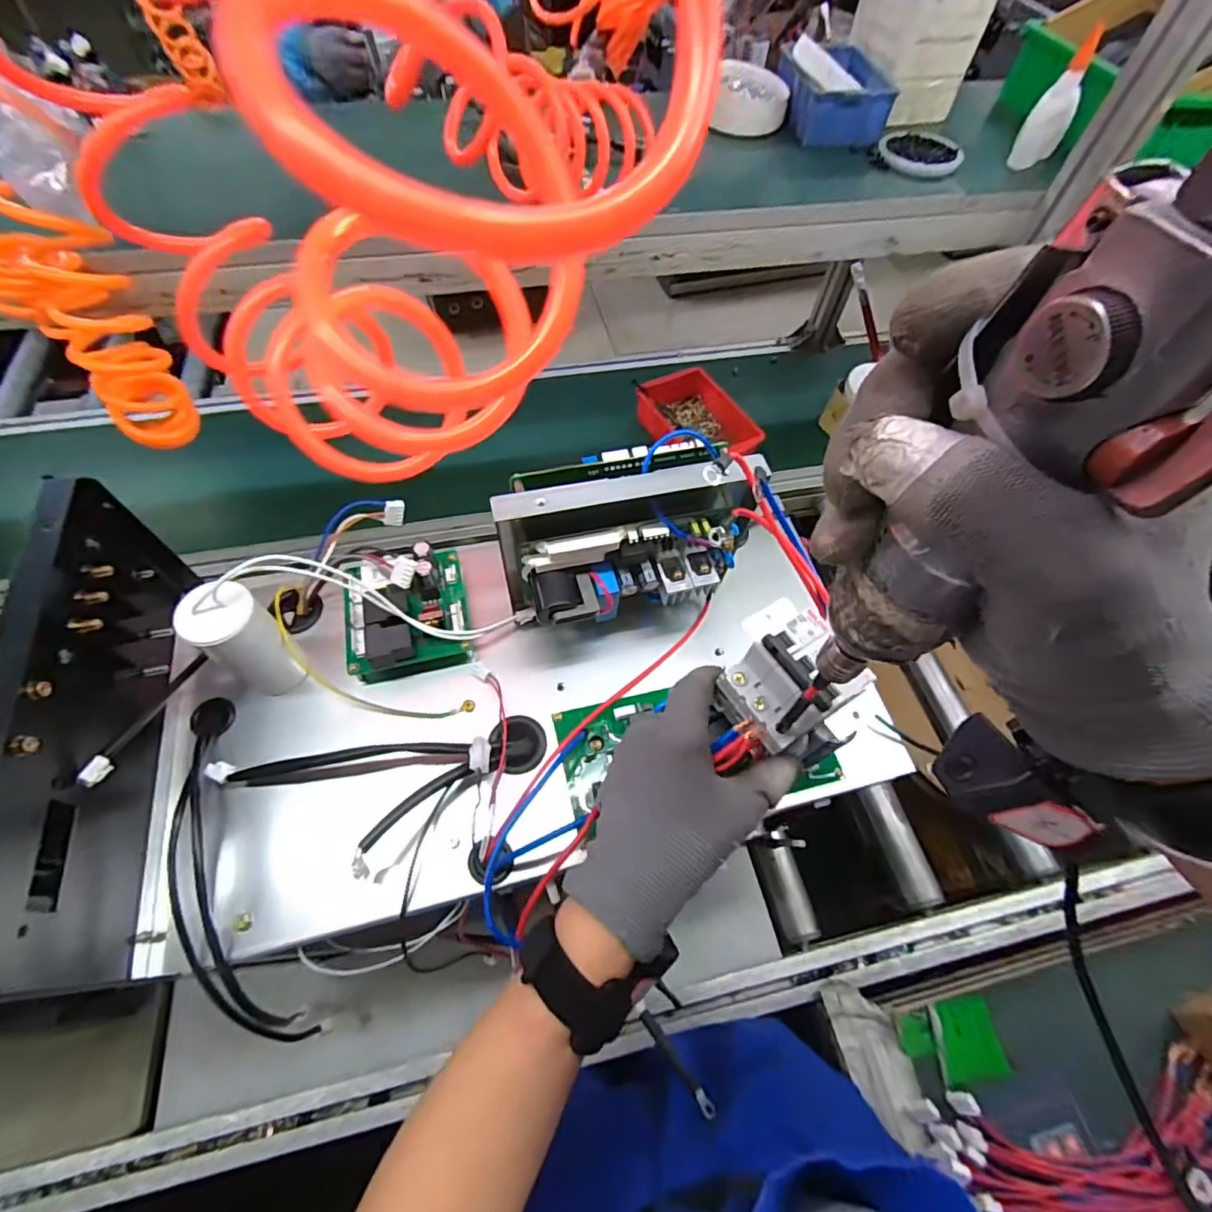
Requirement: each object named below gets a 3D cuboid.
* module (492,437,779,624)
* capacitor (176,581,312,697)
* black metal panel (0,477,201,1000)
[{"bbox_3d":[0.020,-0.047,0.395,0.179,0.119,0.076,-13,60,-10],"label":"module"},{"bbox_3d":[-0.245,0.025,0.383,0.036,0.103,0.045,33,63,17],"label":"capacitor"},{"bbox_3d":[-0.300,0.062,0.321,0.031,0.149,0.269,-3,57,-16],"label":"black metal panel"}]

